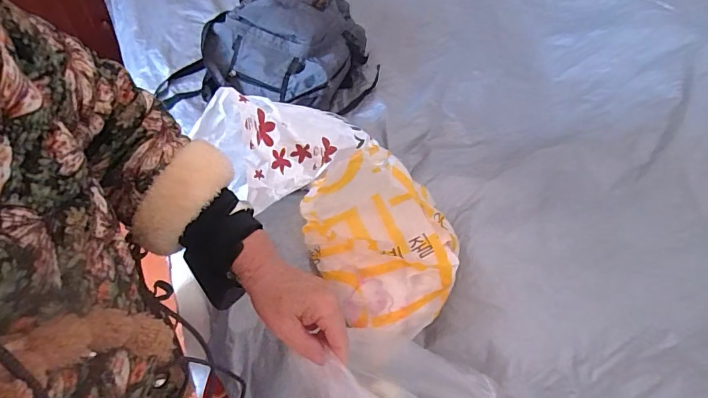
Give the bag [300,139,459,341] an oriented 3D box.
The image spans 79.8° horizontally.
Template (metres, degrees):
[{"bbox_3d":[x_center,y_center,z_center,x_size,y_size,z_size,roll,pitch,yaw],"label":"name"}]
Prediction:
[{"bbox_3d":[0.047,0.047,0.583,0.199,0.164,0.222,-15,55,-15],"label":"bag"}]

